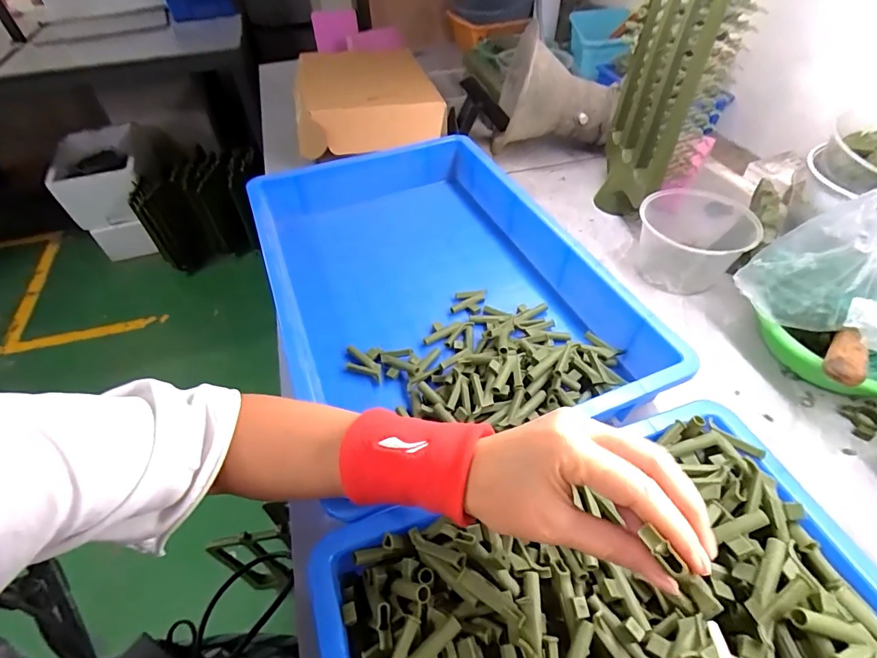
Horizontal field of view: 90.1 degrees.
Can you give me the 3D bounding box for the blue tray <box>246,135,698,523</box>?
[{"bbox_3d":[-0.010,-0.064,0.593,0.358,0.114,0.557,-18,50,-14],"label":"blue tray"}]

